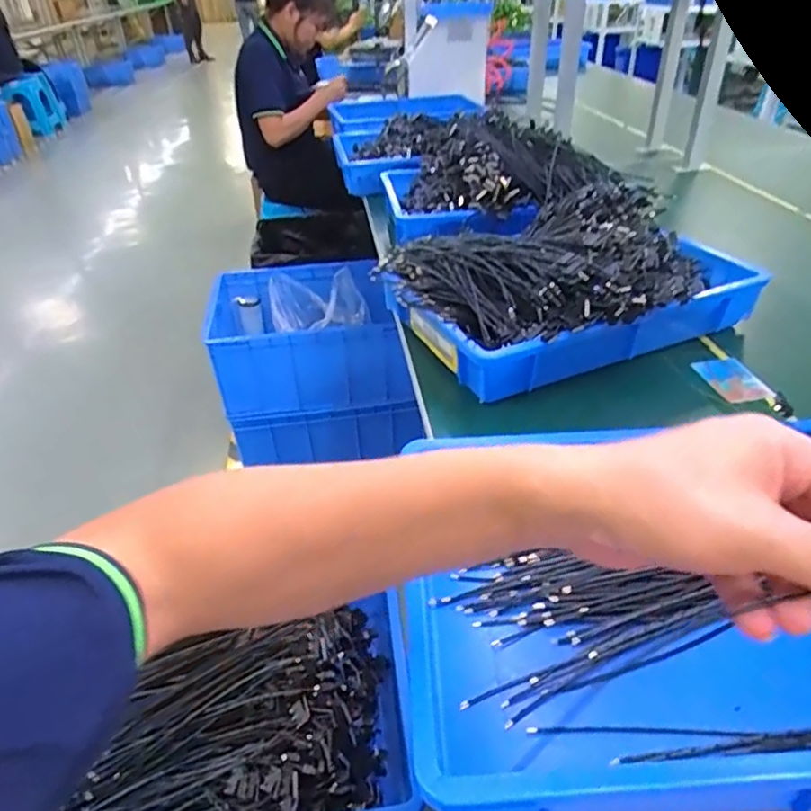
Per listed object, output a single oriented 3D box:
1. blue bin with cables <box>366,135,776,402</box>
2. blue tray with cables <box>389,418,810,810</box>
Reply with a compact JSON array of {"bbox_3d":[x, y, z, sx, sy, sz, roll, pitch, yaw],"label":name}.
[{"bbox_3d":[0.220,-0.182,0.843,0.457,0.175,0.310,-17,38,-19],"label":"blue bin with cables"},{"bbox_3d":[0.224,0.140,0.443,0.429,0.087,0.276,-2,36,-1],"label":"blue tray with cables"}]

